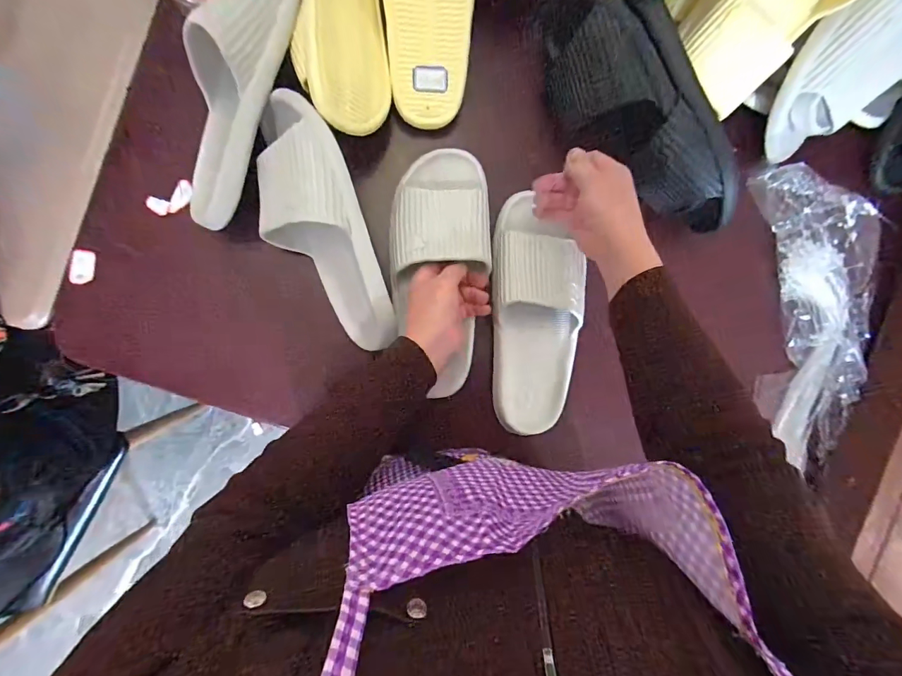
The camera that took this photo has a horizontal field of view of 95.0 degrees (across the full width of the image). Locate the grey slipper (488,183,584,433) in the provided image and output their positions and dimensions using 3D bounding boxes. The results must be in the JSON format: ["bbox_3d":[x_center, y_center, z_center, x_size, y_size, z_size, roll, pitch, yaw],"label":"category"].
[{"bbox_3d":[0.105,-0.022,0.478,0.103,0.056,0.275,-2,96,-3],"label":"grey slipper"}]

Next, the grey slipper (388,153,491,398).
[{"bbox_3d":[-0.011,-0.088,0.462,0.110,0.054,0.248,0,88,-3],"label":"grey slipper"}]

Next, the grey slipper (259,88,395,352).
[{"bbox_3d":[-0.139,-0.107,0.430,0.104,0.086,0.264,-18,96,-2],"label":"grey slipper"}]

